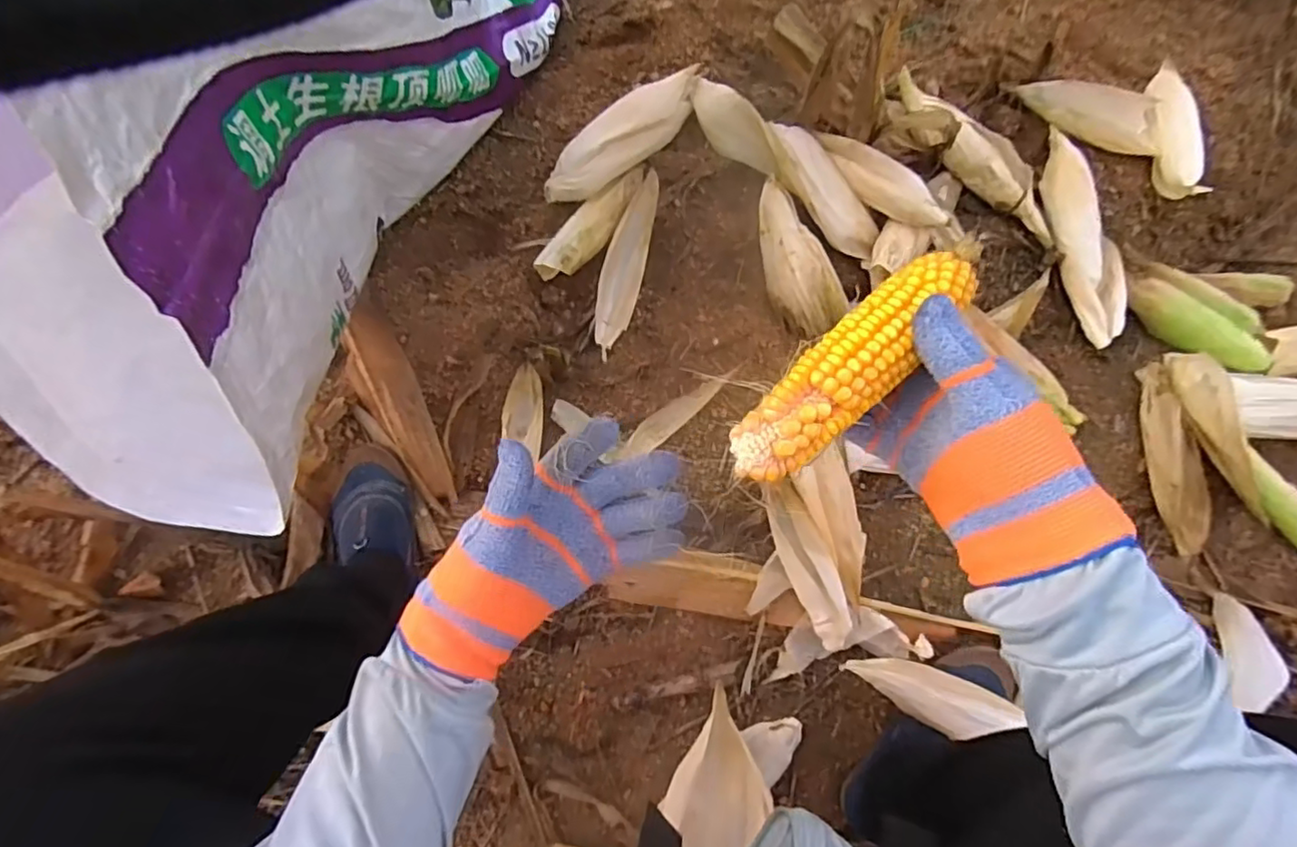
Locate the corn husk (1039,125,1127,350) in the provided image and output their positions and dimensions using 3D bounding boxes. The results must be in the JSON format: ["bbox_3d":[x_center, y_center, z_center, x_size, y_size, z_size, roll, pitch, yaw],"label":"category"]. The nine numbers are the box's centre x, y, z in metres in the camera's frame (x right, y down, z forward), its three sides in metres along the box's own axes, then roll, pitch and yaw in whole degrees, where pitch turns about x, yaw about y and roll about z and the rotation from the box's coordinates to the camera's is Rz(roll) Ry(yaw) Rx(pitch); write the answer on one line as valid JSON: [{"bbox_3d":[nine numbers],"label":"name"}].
[{"bbox_3d":[0.561,-0.249,0.807,0.054,0.052,0.306,-9,73,-2],"label":"corn husk"}]

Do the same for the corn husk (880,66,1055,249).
[{"bbox_3d":[0.434,-0.354,0.830,0.292,0.064,0.067,42,78,12],"label":"corn husk"}]

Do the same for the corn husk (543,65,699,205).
[{"bbox_3d":[-0.028,-0.365,0.782,0.237,0.053,0.059,-34,75,-9],"label":"corn husk"}]

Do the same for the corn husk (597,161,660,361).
[{"bbox_3d":[-0.029,-0.204,0.794,0.048,0.025,0.227,17,96,5],"label":"corn husk"}]

